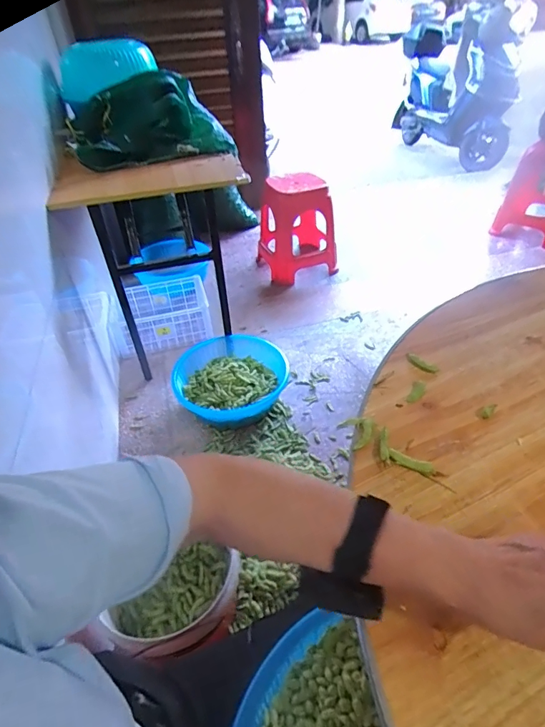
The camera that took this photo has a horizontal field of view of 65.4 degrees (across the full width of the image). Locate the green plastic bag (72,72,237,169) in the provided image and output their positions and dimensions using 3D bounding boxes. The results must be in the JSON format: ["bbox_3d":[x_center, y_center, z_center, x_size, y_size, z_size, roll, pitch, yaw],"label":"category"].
[{"bbox_3d":[-0.446,-0.866,1.493,0.511,0.221,0.373,-16,43,-14],"label":"green plastic bag"}]

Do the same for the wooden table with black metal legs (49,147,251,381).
[{"bbox_3d":[-0.383,-0.367,1.580,0.622,0.692,0.368,-3,41,0],"label":"wooden table with black metal legs"}]

